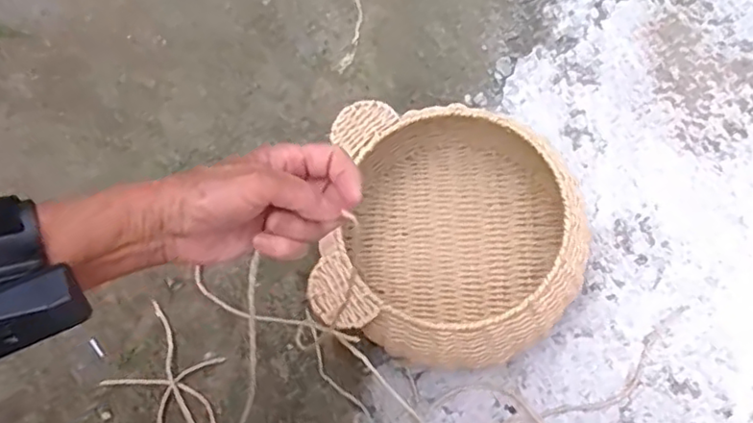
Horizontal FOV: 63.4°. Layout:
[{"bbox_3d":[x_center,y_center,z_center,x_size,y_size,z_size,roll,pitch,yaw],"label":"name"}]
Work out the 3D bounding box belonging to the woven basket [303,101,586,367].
[{"bbox_3d":[0.083,0.022,0.726,0.288,0.143,0.306,1,72,0],"label":"woven basket"}]

